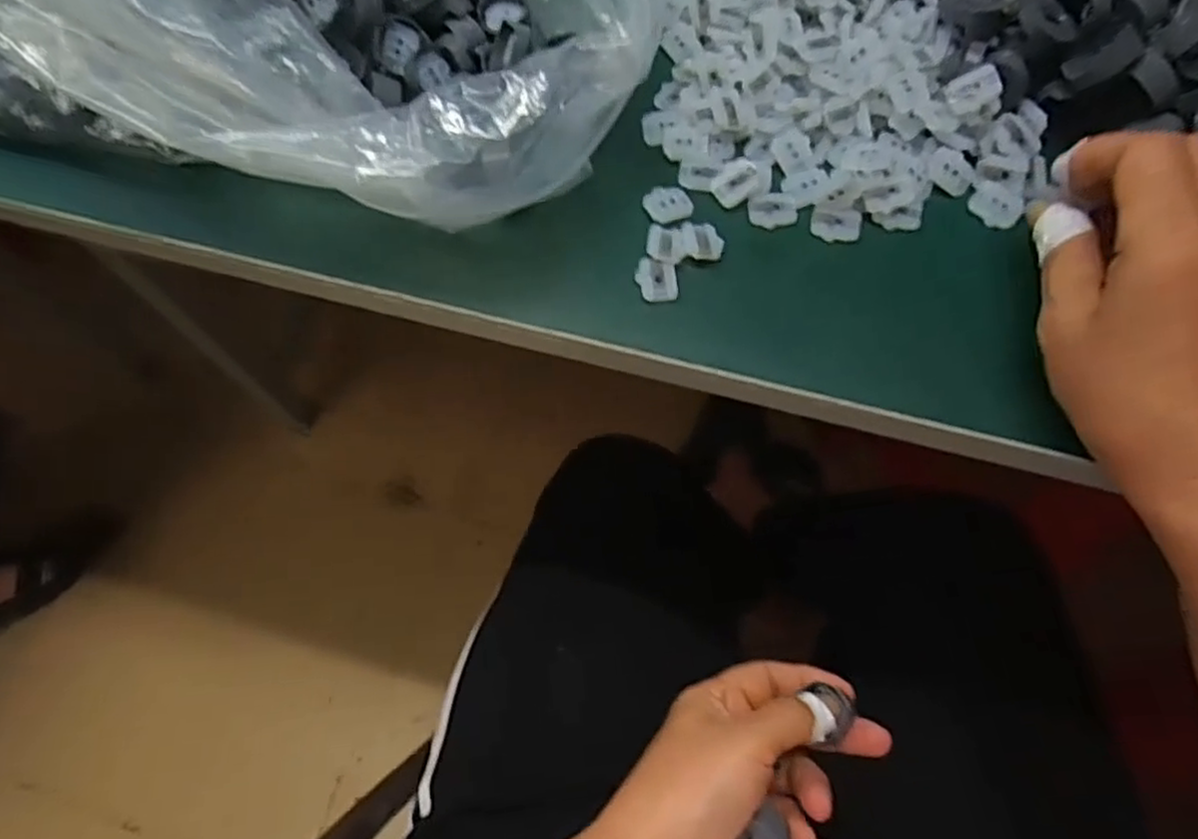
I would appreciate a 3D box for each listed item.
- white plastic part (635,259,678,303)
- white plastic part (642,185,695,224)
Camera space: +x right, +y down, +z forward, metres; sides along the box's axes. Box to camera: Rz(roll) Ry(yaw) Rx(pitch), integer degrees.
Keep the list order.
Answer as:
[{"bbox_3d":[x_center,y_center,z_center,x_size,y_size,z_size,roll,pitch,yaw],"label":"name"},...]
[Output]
[{"bbox_3d":[0.026,-0.063,0.321,0.018,0.004,0.020,1,67,3],"label":"white plastic part"},{"bbox_3d":[0.033,-0.103,0.339,0.022,0.004,0.020,-13,67,-4],"label":"white plastic part"}]

